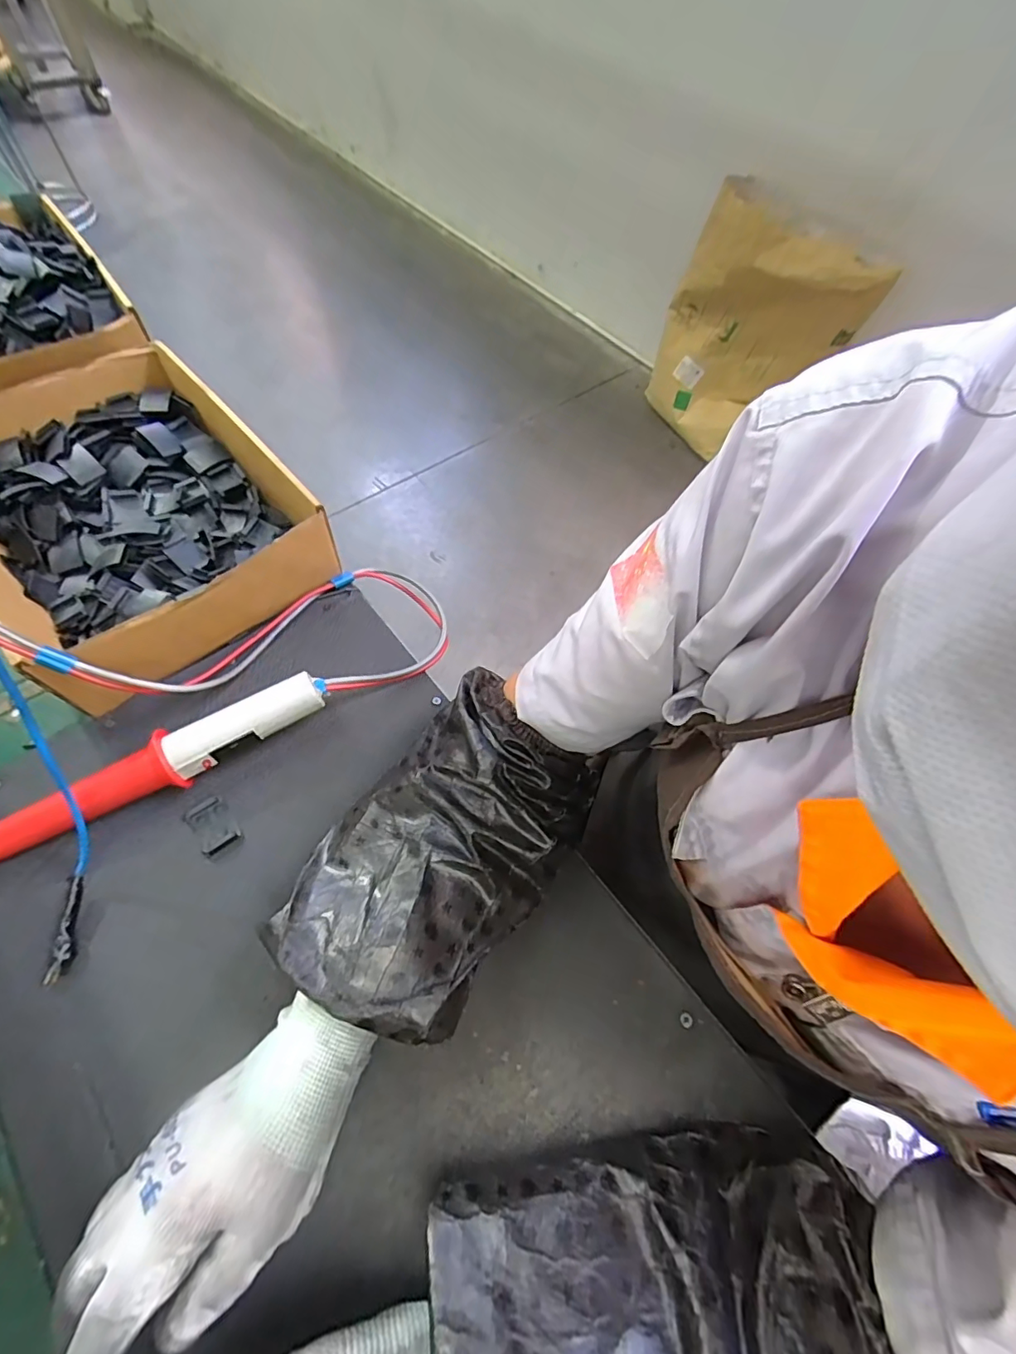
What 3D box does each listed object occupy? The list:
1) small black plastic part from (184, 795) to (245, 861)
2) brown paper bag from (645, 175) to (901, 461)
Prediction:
[{"bbox_3d":[-0.203,0.103,0.366,0.026,0.005,0.039,-33,69,-19],"label":"small black plastic part"},{"bbox_3d":[0.622,-0.952,1.498,0.103,0.596,0.429,-41,82,-22],"label":"brown paper bag"}]

